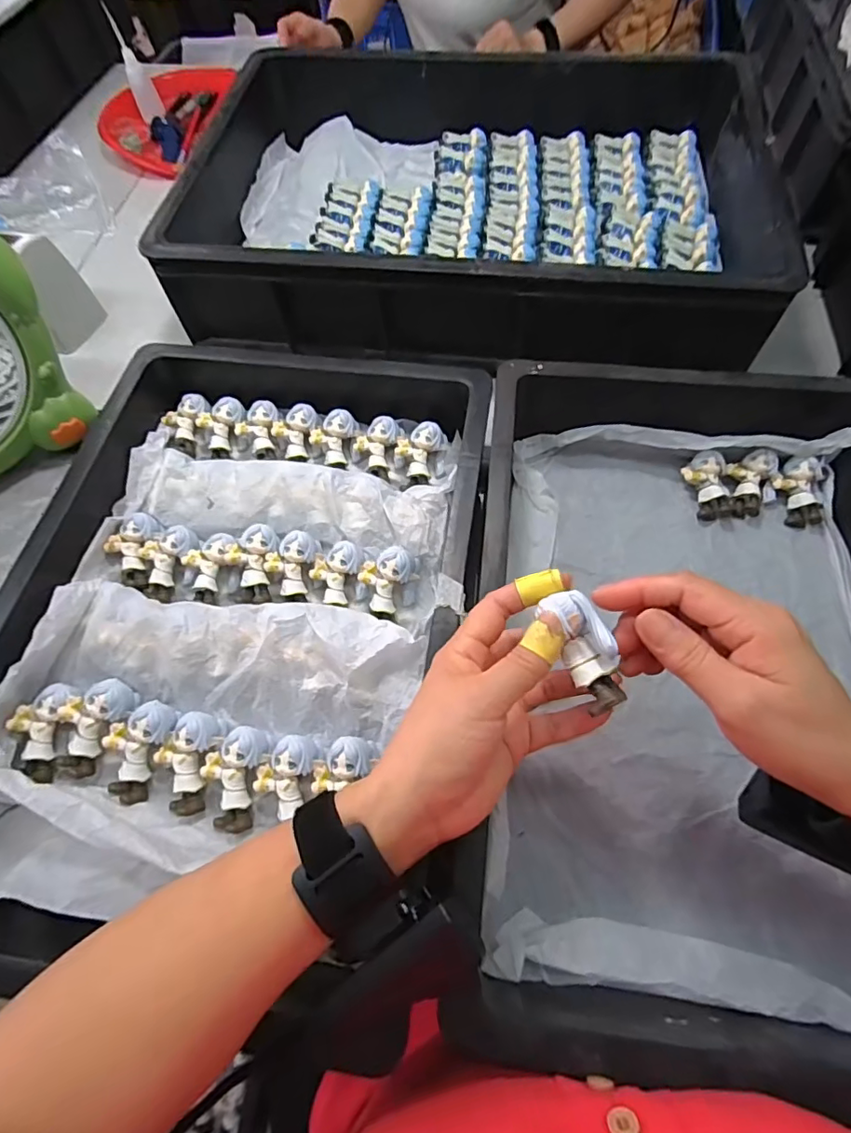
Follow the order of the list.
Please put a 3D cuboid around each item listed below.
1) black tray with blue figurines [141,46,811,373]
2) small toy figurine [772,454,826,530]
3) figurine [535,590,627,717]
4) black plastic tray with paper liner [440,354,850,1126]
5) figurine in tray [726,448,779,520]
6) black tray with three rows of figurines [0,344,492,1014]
[{"bbox_3d":[0.046,-0.393,0.575,0.571,0.103,0.429,6,64,5],"label":"black tray with blue figurines"},{"bbox_3d":[0.321,-0.064,0.450,0.036,0.018,0.061,0,86,2],"label":"small toy figurine"},{"bbox_3d":[0.080,0.041,0.262,0.022,0.019,0.055,-22,84,-8],"label":"figurine"},{"bbox_3d":[0.188,0.051,0.369,0.308,0.098,0.456,4,64,4],"label":"black plastic tray with paper liner"},{"bbox_3d":[0.280,-0.072,0.455,0.035,0.018,0.060,17,85,10],"label":"figurine in tray"},{"bbox_3d":[-0.128,0.021,0.385,0.331,0.070,0.448,3,64,4],"label":"black tray with three rows of figurines"}]

